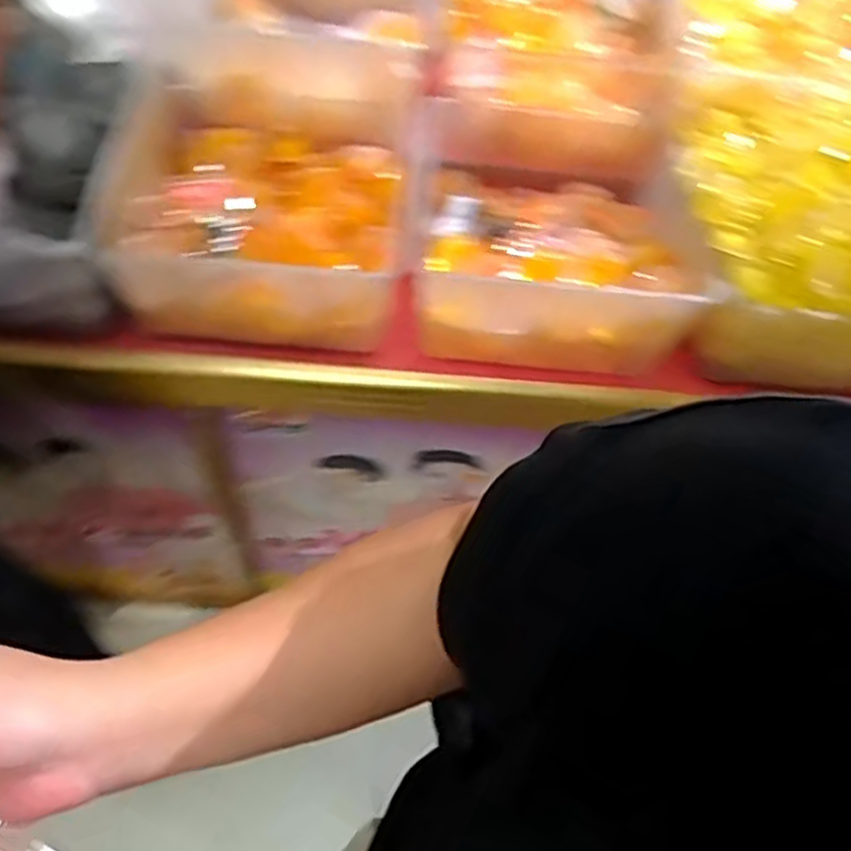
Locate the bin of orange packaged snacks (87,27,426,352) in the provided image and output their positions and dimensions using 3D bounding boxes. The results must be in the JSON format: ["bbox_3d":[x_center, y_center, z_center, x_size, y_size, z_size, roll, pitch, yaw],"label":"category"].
[{"bbox_3d":[-0.167,-0.255,0.789,0.295,0.166,0.297,4,55,-2],"label":"bin of orange packaged snacks"}]

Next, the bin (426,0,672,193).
[{"bbox_3d":[0.163,-0.470,0.948,0.300,0.138,0.334,9,55,1],"label":"bin"}]

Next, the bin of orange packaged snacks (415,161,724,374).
[{"bbox_3d":[0.140,-0.206,0.825,0.288,0.123,0.280,7,55,-1],"label":"bin of orange packaged snacks"}]

